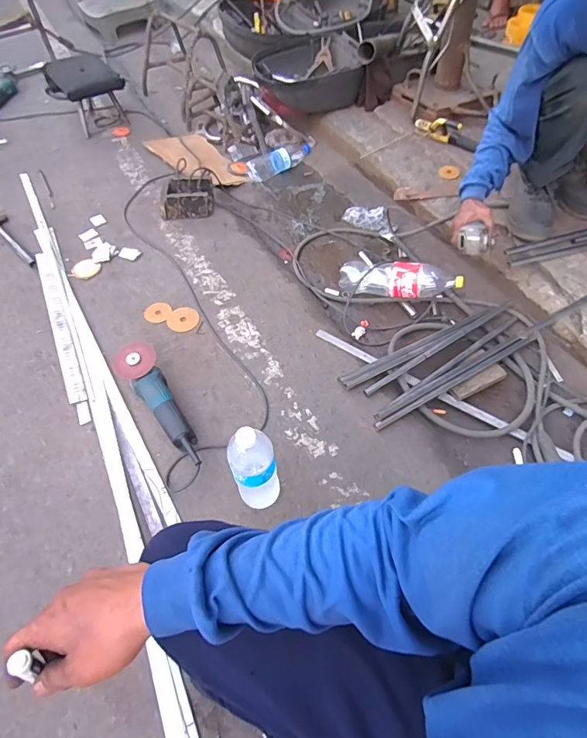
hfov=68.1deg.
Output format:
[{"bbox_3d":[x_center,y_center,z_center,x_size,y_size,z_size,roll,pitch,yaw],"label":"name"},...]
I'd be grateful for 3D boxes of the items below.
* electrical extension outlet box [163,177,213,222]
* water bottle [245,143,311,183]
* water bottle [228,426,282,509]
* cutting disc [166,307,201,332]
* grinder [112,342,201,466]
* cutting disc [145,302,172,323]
[{"bbox_3d":[-0.340,-0.546,1.392,0.163,0.078,0.119,-5,57,-5],"label":"electrical extension outlet box"},{"bbox_3d":[-0.057,-0.784,1.629,0.257,0.072,0.084,-36,61,-20],"label":"water bottle"},{"bbox_3d":[-0.067,0.187,0.780,0.077,0.251,0.063,-22,57,-12],"label":"water bottle"},{"bbox_3d":[-0.294,-0.133,1.157,0.083,0.004,0.082,-23,58,-12],"label":"cutting disc"},{"bbox_3d":[-0.292,0.074,0.956,0.091,0.090,0.304,-30,62,-19],"label":"grinder"},{"bbox_3d":[-0.370,-0.155,1.177,0.067,0.004,0.070,-1,56,2],"label":"cutting disc"}]

